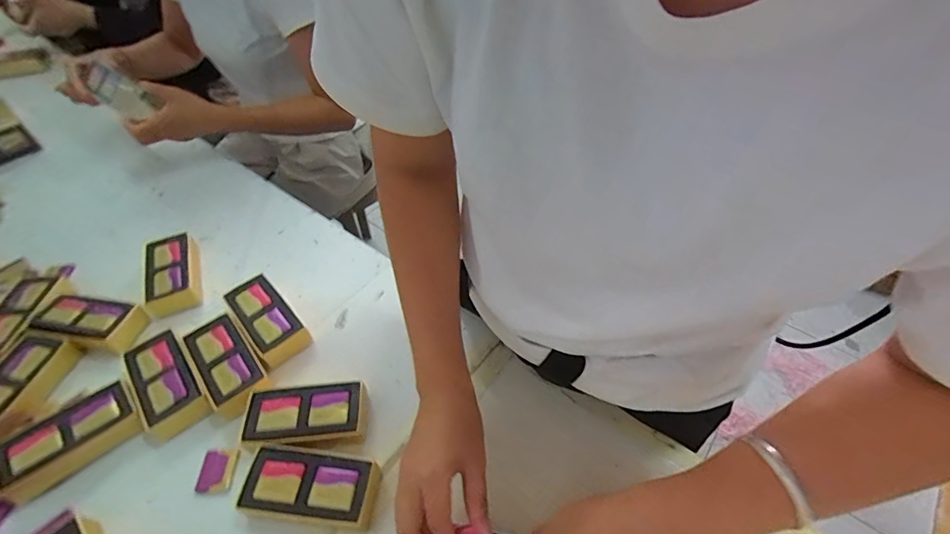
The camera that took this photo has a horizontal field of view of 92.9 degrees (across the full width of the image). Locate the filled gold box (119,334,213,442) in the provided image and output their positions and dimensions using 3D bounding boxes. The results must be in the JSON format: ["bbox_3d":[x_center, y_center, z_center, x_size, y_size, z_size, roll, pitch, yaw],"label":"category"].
[{"bbox_3d":[-0.330,0.124,0.483,0.059,0.034,0.113,-31,54,-24],"label":"filled gold box"}]

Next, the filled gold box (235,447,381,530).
[{"bbox_3d":[-0.151,0.203,0.414,0.115,0.034,0.053,4,48,5],"label":"filled gold box"}]

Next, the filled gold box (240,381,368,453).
[{"bbox_3d":[-0.169,0.154,0.456,0.116,0.031,0.063,-2,48,-1],"label":"filled gold box"}]

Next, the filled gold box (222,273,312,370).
[{"bbox_3d":[-0.248,0.061,0.535,0.055,0.032,0.116,-35,56,-26],"label":"filled gold box"}]

